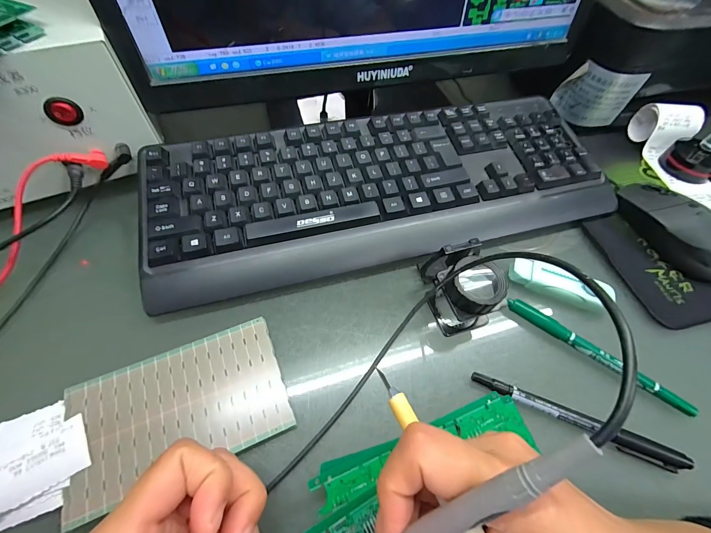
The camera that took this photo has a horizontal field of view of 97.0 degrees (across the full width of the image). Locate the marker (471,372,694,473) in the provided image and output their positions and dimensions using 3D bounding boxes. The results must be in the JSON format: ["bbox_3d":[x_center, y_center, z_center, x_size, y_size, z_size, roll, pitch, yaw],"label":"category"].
[{"bbox_3d":[0.149,0.105,0.216,0.138,0.012,0.013,20,59,9],"label":"marker"}]

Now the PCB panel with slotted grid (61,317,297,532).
[{"bbox_3d":[-0.113,0.091,0.205,0.128,0.004,0.079,-19,63,-15],"label":"PCB panel with slotted grid"}]

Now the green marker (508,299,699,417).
[{"bbox_3d":[0.183,0.066,0.242,0.135,0.012,0.011,33,62,16],"label":"green marker"}]

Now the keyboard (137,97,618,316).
[{"bbox_3d":[0.030,-0.076,0.302,0.422,0.044,0.151,-13,60,-11],"label":"keyboard"}]

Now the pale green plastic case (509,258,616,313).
[{"bbox_3d":[0.172,0.014,0.268,0.075,0.021,0.026,25,60,12],"label":"pale green plastic case"}]

